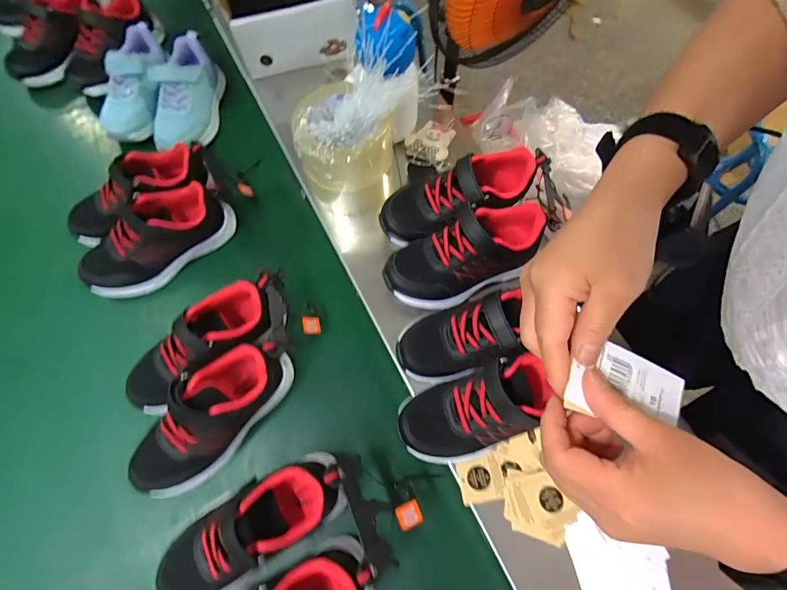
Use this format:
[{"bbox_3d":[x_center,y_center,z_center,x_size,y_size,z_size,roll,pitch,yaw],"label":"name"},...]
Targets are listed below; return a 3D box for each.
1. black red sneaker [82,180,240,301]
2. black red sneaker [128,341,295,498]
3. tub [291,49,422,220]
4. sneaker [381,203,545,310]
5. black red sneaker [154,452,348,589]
[{"bbox_3d":[-0.298,-0.071,0.501,0.187,0.081,0.079,-37,73,-13],"label":"black red sneaker"},{"bbox_3d":[-0.189,0.127,0.413,0.082,0.072,0.187,38,73,14],"label":"black red sneaker"},{"bbox_3d":[-0.047,-0.173,0.481,0.116,0.171,0.121,0,68,0],"label":"tub"},{"bbox_3d":[0.077,-0.046,0.437,0.175,0.067,0.080,-23,70,-9],"label":"sneaker"},{"bbox_3d":[-0.135,0.220,0.377,0.190,0.082,0.078,-31,71,-11],"label":"black red sneaker"}]

